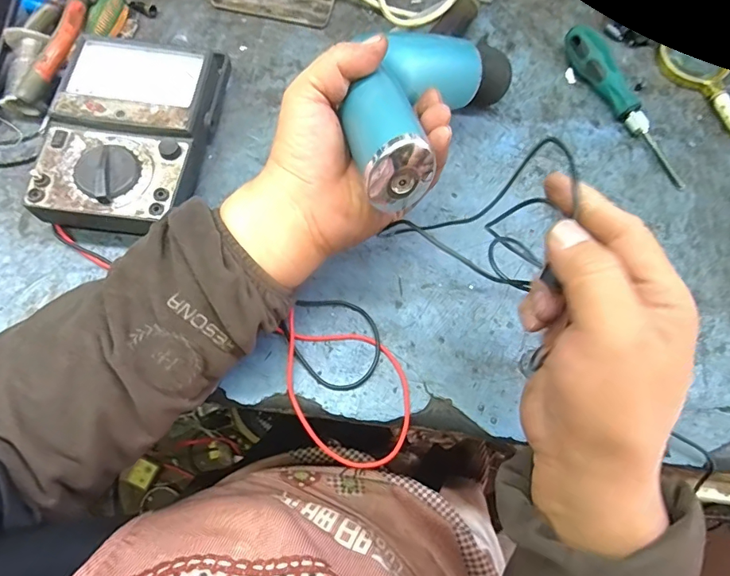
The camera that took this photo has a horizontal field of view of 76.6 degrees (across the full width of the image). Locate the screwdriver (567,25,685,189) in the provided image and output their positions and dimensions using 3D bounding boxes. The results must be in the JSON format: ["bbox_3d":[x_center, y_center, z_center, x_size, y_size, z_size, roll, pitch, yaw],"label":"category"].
[{"bbox_3d":[0.245,-0.172,0.429,0.025,0.029,0.174,-30,74,-12],"label":"screwdriver"}]

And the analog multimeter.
[{"bbox_3d":[-0.189,-0.129,0.384,0.114,0.048,0.183,6,70,0],"label":"analog multimeter"}]

